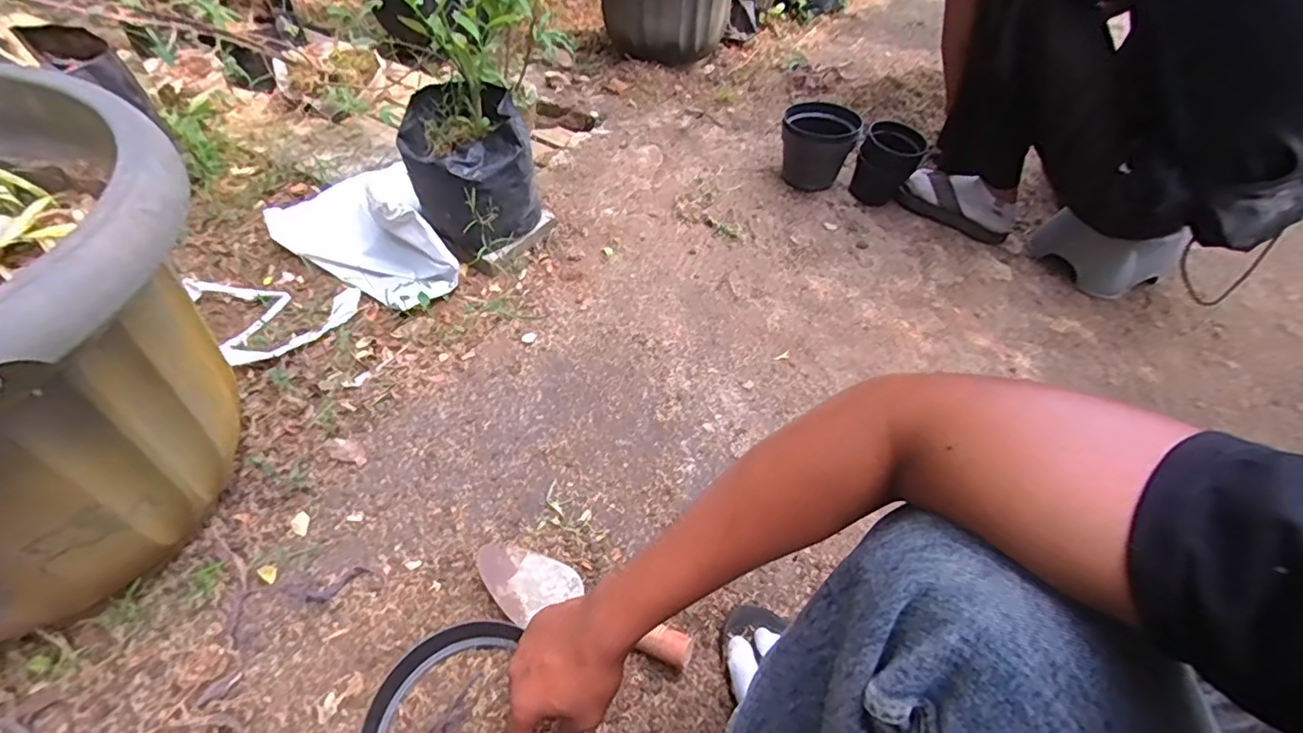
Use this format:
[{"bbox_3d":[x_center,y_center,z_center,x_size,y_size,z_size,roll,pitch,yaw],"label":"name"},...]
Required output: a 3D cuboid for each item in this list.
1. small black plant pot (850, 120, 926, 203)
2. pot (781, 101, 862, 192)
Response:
[{"bbox_3d":[0.530,-0.455,1.265,0.130,0.142,0.119,19,50,15],"label":"small black plant pot"},{"bbox_3d":[0.393,-0.524,1.358,0.168,0.157,0.168,3,50,-3],"label":"pot"}]

